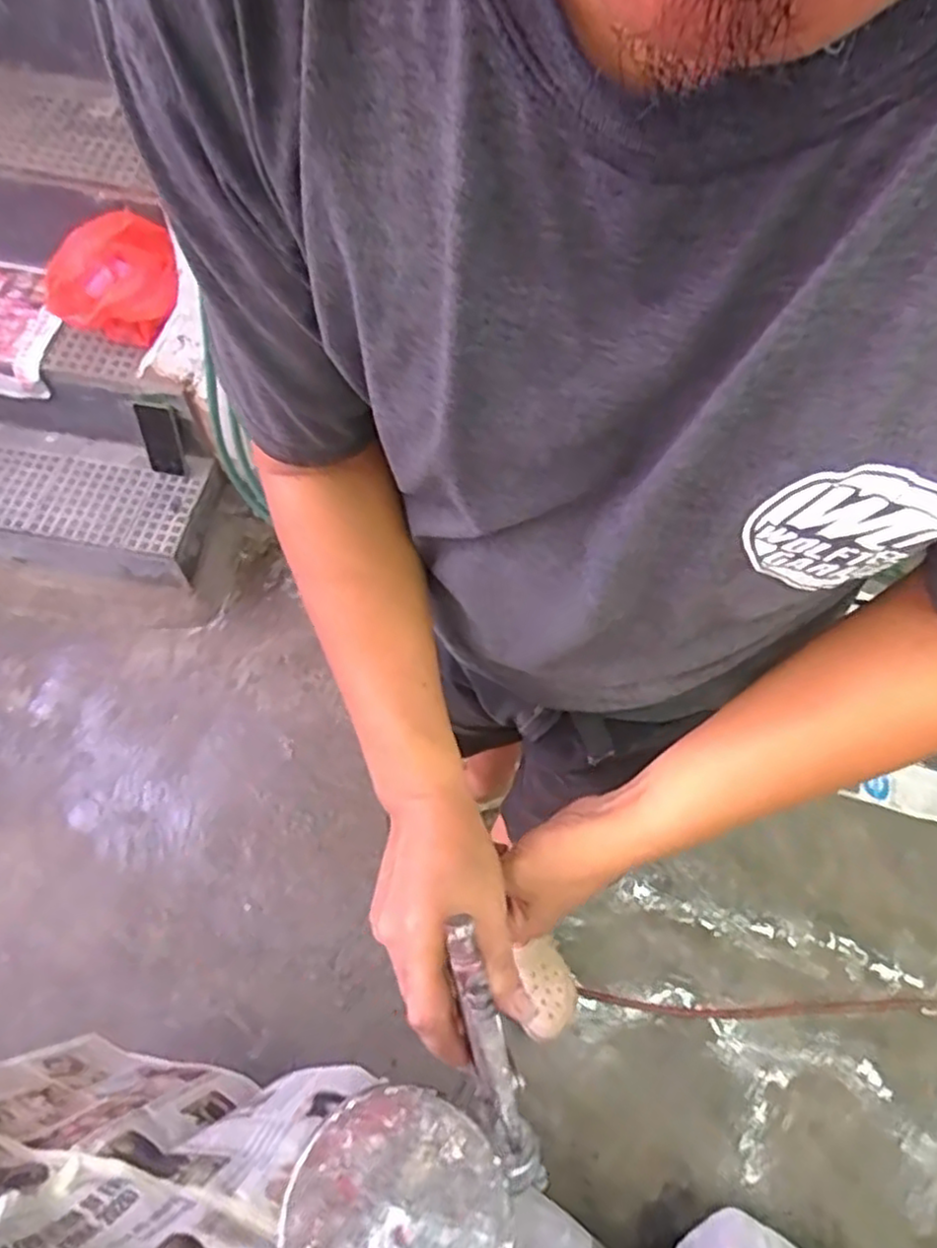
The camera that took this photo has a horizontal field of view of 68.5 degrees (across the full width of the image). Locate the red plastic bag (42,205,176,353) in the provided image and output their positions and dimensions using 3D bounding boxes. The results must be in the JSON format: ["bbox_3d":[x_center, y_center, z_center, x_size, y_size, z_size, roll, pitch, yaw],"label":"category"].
[{"bbox_3d":[-0.628,-0.597,1.228,0.213,0.167,0.123,-40,74,-20],"label":"red plastic bag"}]

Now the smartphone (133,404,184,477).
[{"bbox_3d":[-0.625,-0.372,1.400,0.069,0.161,0.016,-2,47,-12],"label":"smartphone"}]

